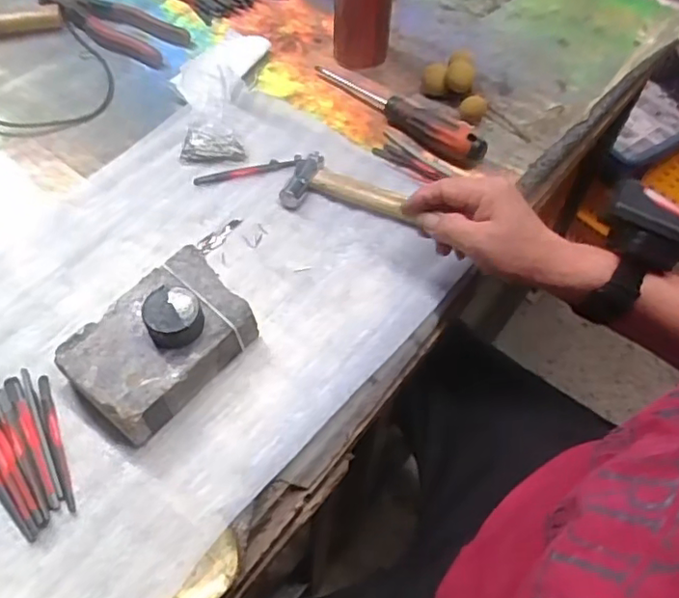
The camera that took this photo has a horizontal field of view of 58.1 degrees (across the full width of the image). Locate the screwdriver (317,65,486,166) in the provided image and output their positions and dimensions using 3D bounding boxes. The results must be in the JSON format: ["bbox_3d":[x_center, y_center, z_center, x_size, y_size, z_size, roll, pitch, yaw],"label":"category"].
[{"bbox_3d":[0.056,-0.191,0.592,0.028,0.034,0.200,-36,64,-22],"label":"screwdriver"}]

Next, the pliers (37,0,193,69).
[{"bbox_3d":[-0.270,-0.319,0.693,0.209,0.016,0.072,24,59,14],"label":"pliers"}]

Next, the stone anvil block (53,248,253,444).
[{"bbox_3d":[-0.125,0.026,0.429,0.082,0.057,0.122,36,63,21],"label":"stone anvil block"}]

